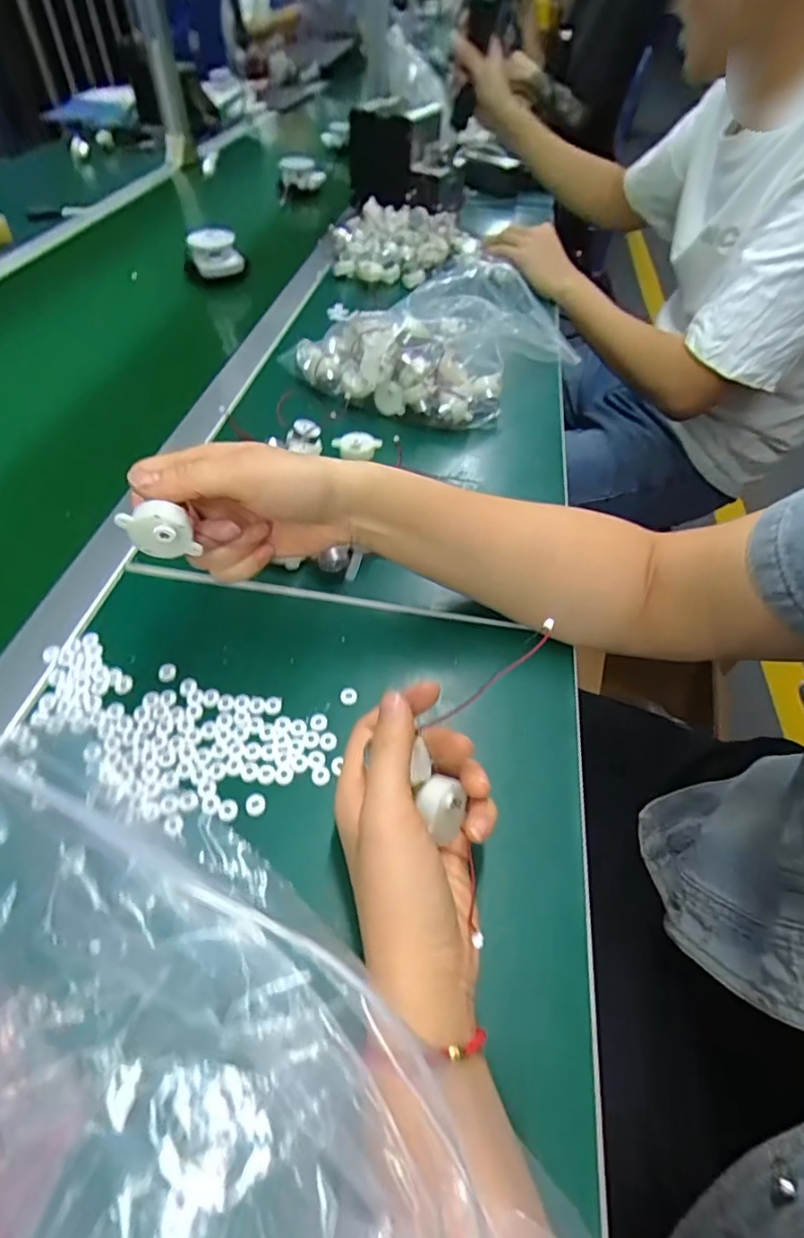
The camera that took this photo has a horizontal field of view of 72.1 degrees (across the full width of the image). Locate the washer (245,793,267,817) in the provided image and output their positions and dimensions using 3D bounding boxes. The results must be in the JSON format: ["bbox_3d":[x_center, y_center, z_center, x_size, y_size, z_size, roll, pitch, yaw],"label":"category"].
[{"bbox_3d":[-0.084,0.106,0.317,0.012,0.004,0.013,2,51,-3],"label":"washer"}]

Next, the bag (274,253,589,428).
[{"bbox_3d":[0.055,-0.335,0.657,0.231,0.084,0.321,32,56,19],"label":"bag"}]

